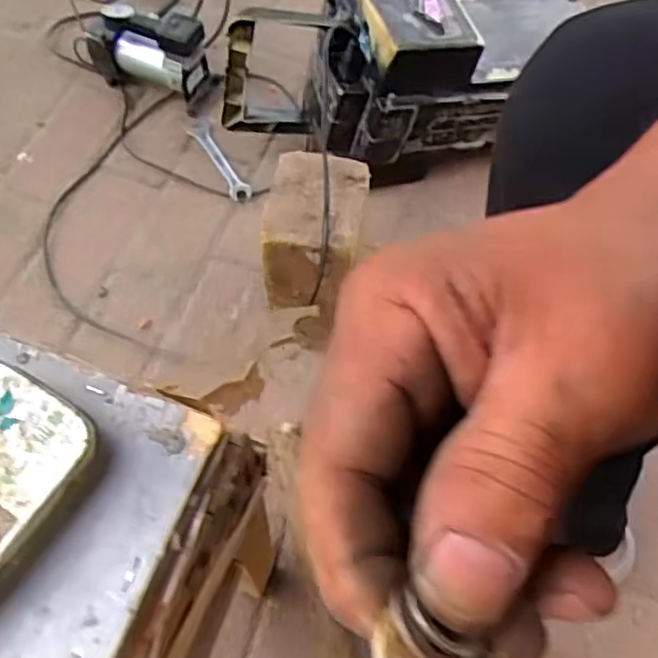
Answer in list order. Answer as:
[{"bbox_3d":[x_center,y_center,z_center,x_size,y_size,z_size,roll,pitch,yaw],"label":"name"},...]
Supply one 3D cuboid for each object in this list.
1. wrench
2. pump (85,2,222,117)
[{"bbox_3d":[-0.142,-0.221,0.904,0.030,0.008,0.144,-26,67,-14],"label":"wrench"},{"bbox_3d":[-0.238,-0.364,0.924,0.163,0.115,0.062,20,64,9],"label":"pump"}]

